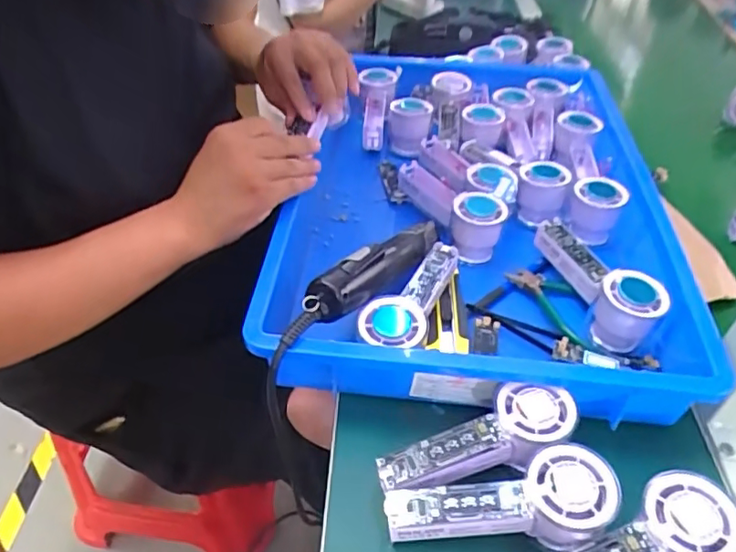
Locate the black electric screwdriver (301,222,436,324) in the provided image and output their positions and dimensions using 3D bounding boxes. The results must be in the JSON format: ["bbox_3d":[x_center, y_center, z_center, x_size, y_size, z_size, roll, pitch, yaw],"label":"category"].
[{"bbox_3d":[0.017,-0.012,0.501,0.035,0.038,0.188,27,34,23],"label":"black electric screwdriver"}]

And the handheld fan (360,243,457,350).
[{"bbox_3d":[0.039,0.017,0.496,0.049,0.028,0.147,20,45,16],"label":"handheld fan"}]

